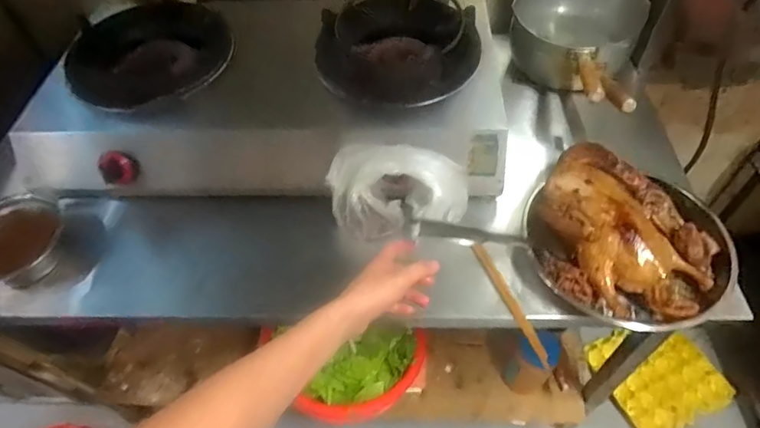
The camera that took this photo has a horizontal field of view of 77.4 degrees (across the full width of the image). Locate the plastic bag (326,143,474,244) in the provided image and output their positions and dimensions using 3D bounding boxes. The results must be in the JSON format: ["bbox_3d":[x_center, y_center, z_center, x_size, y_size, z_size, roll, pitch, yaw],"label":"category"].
[{"bbox_3d":[0.028,-0.030,0.727,0.186,0.133,0.141,-20,55,-11],"label":"plastic bag"}]

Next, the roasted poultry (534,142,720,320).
[{"bbox_3d":[0.358,0.027,0.700,0.244,0.090,0.231,-2,54,2],"label":"roasted poultry"}]

